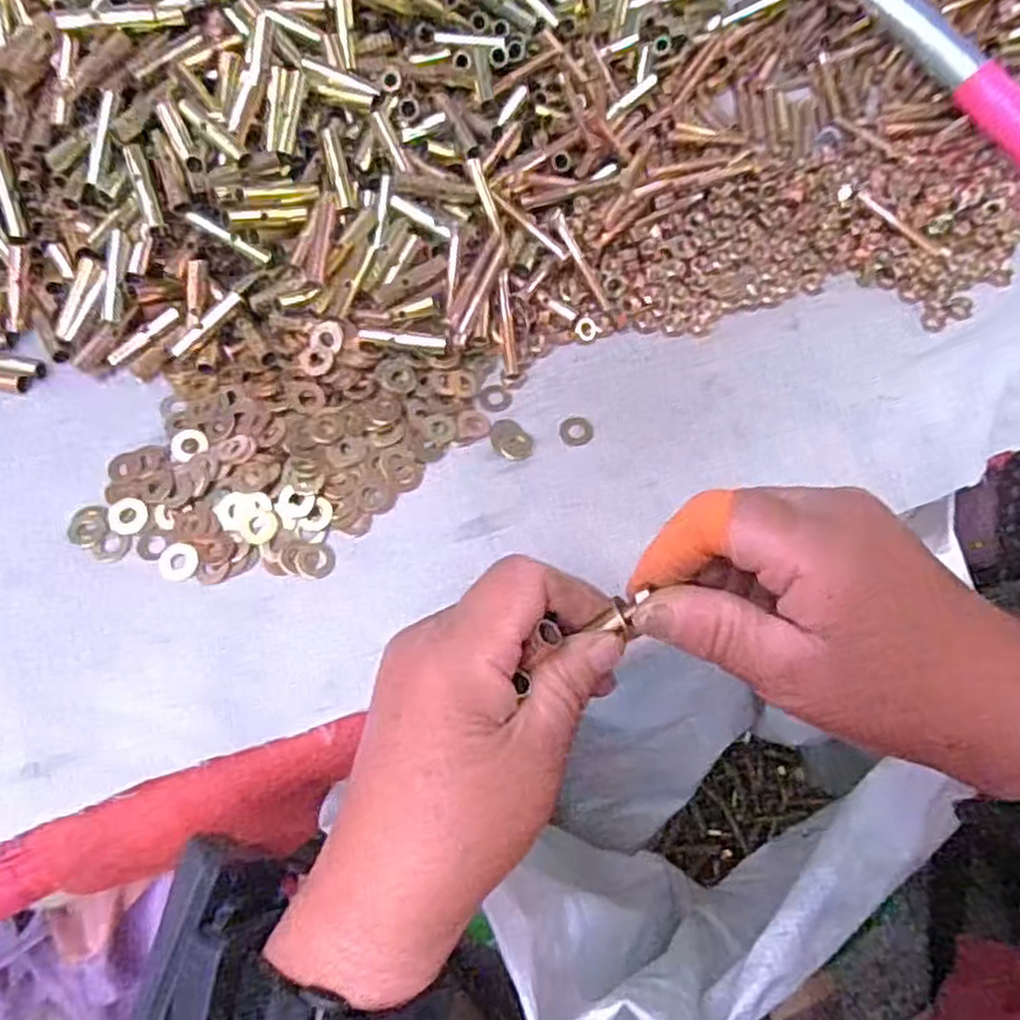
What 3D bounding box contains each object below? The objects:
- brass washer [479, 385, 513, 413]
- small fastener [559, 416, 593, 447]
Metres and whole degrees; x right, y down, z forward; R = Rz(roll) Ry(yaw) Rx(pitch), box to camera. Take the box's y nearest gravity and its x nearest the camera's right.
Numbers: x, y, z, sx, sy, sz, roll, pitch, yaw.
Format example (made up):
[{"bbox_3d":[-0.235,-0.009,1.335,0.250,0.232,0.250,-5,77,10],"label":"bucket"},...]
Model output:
[{"bbox_3d":[-0.007,-0.057,0.383,0.017,0.004,0.016,1,68,-1],"label":"brass washer"},{"bbox_3d":[0.033,-0.040,0.373,0.016,0.004,0.017,1,68,-1],"label":"small fastener"}]

